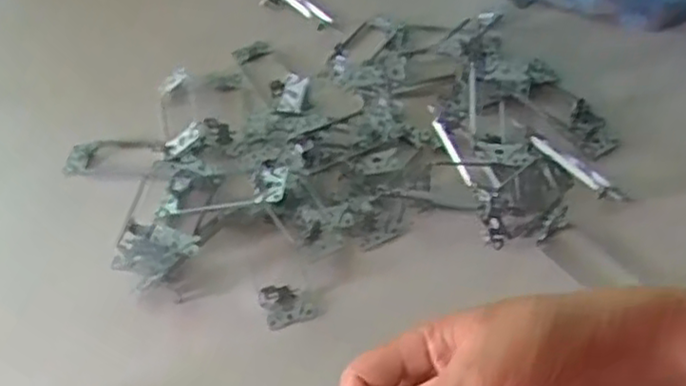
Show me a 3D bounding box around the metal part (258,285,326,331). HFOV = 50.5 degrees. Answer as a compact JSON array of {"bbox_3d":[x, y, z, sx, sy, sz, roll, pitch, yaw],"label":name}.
[{"bbox_3d":[-0.036,0.075,0.493,0.038,0.025,0.020,-11,49,-7],"label":"metal part"}]

